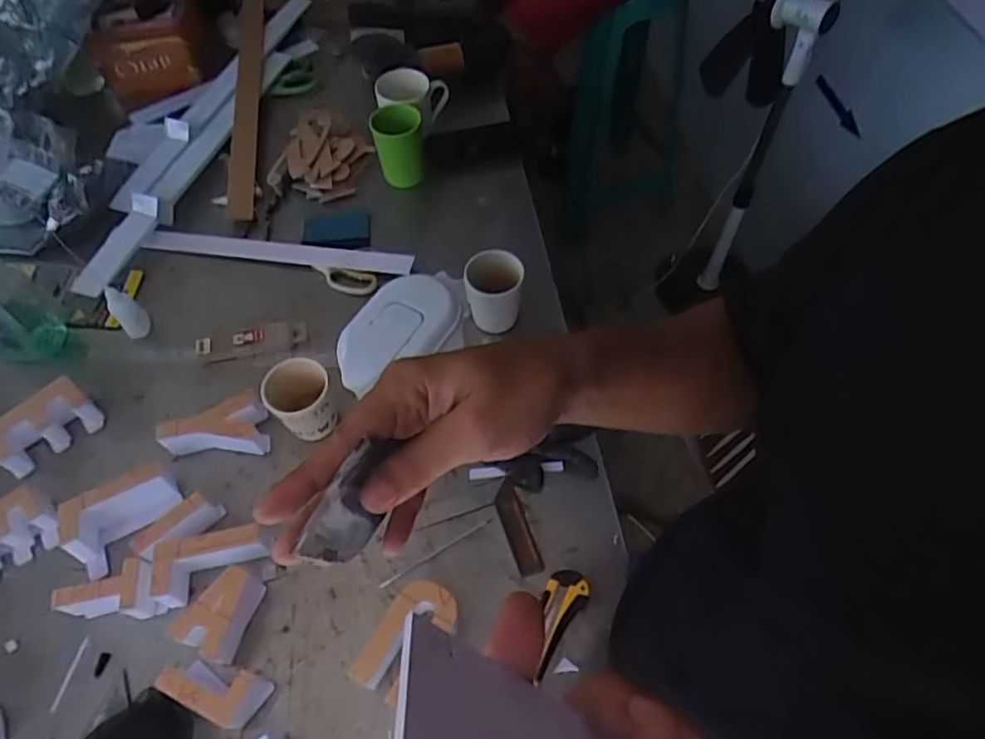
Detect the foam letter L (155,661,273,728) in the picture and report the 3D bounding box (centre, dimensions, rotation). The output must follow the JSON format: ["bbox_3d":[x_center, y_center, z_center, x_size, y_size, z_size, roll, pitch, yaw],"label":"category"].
[{"bbox_3d":[-0.267,0.303,0.608,0.093,0.047,0.048,19,61,14],"label":"foam letter L"}]

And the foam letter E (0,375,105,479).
[{"bbox_3d":[-0.547,0.069,0.772,0.061,0.053,0.118,34,65,21],"label":"foam letter E"}]

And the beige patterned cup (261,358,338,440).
[{"bbox_3d":[-0.222,0.041,0.749,0.070,0.090,0.069,-1,57,2],"label":"beige patterned cup"}]

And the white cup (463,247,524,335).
[{"bbox_3d":[0.003,-0.101,0.814,0.070,0.091,0.074,0,58,0],"label":"white cup"}]

